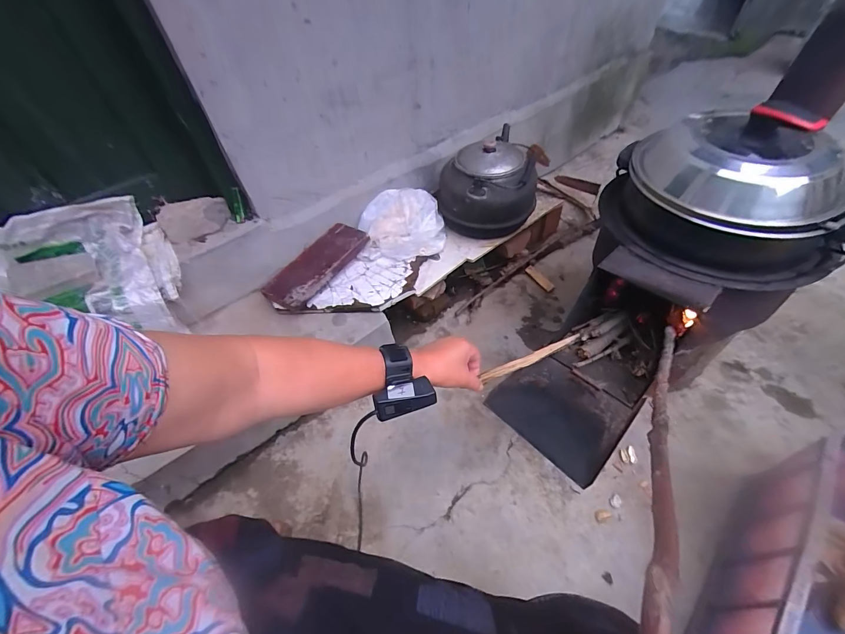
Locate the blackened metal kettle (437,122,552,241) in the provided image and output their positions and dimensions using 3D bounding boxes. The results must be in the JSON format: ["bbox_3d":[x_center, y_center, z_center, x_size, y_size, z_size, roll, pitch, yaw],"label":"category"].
[{"bbox_3d":[0.194,-0.380,0.984,0.236,0.192,0.278,16,55,18],"label":"blackened metal kettle"}]

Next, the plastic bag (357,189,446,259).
[{"bbox_3d":[-0.053,-0.253,0.976,0.212,0.080,0.220,-16,50,-7],"label":"plastic bag"}]

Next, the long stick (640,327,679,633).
[{"bbox_3d":[0.229,0.100,0.344,0.016,0.022,0.542,26,27,25],"label":"long stick"}]

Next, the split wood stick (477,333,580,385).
[{"bbox_3d":[0.193,0.069,0.621,0.241,0.018,0.018,-16,47,-32],"label":"split wood stick"}]

